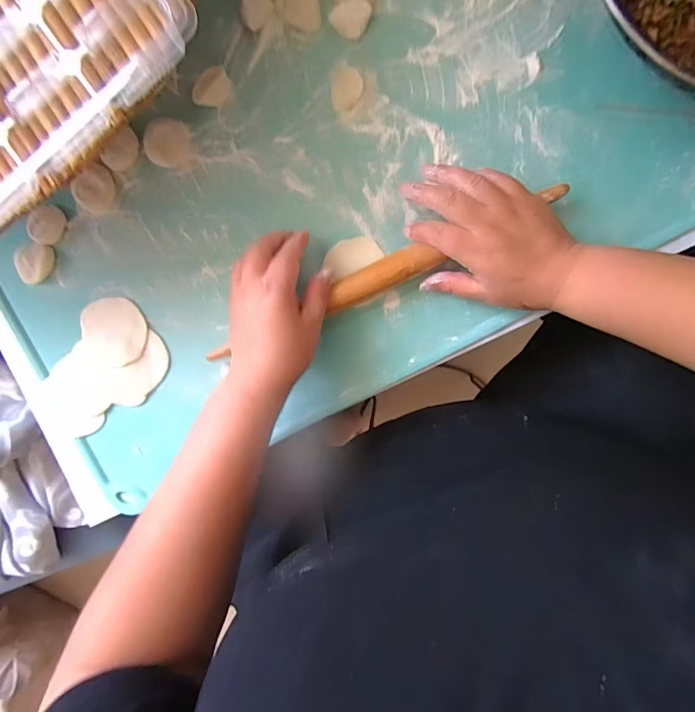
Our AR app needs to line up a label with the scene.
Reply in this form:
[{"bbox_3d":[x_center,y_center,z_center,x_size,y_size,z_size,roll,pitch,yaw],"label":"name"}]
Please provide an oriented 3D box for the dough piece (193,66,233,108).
[{"bbox_3d":[-0.116,-0.233,0.352,0.030,0.011,0.029,1,96,5],"label":"dough piece"}]

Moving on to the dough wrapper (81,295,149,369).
[{"bbox_3d":[-0.222,-0.023,0.386,0.061,0.008,0.064,-14,94,6],"label":"dough wrapper"}]

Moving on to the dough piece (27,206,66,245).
[{"bbox_3d":[-0.281,-0.123,0.378,0.027,0.009,0.036,38,97,1],"label":"dough piece"}]

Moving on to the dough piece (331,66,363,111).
[{"bbox_3d":[0.000,-0.223,0.340,0.026,0.014,0.026,-5,95,6],"label":"dough piece"}]

